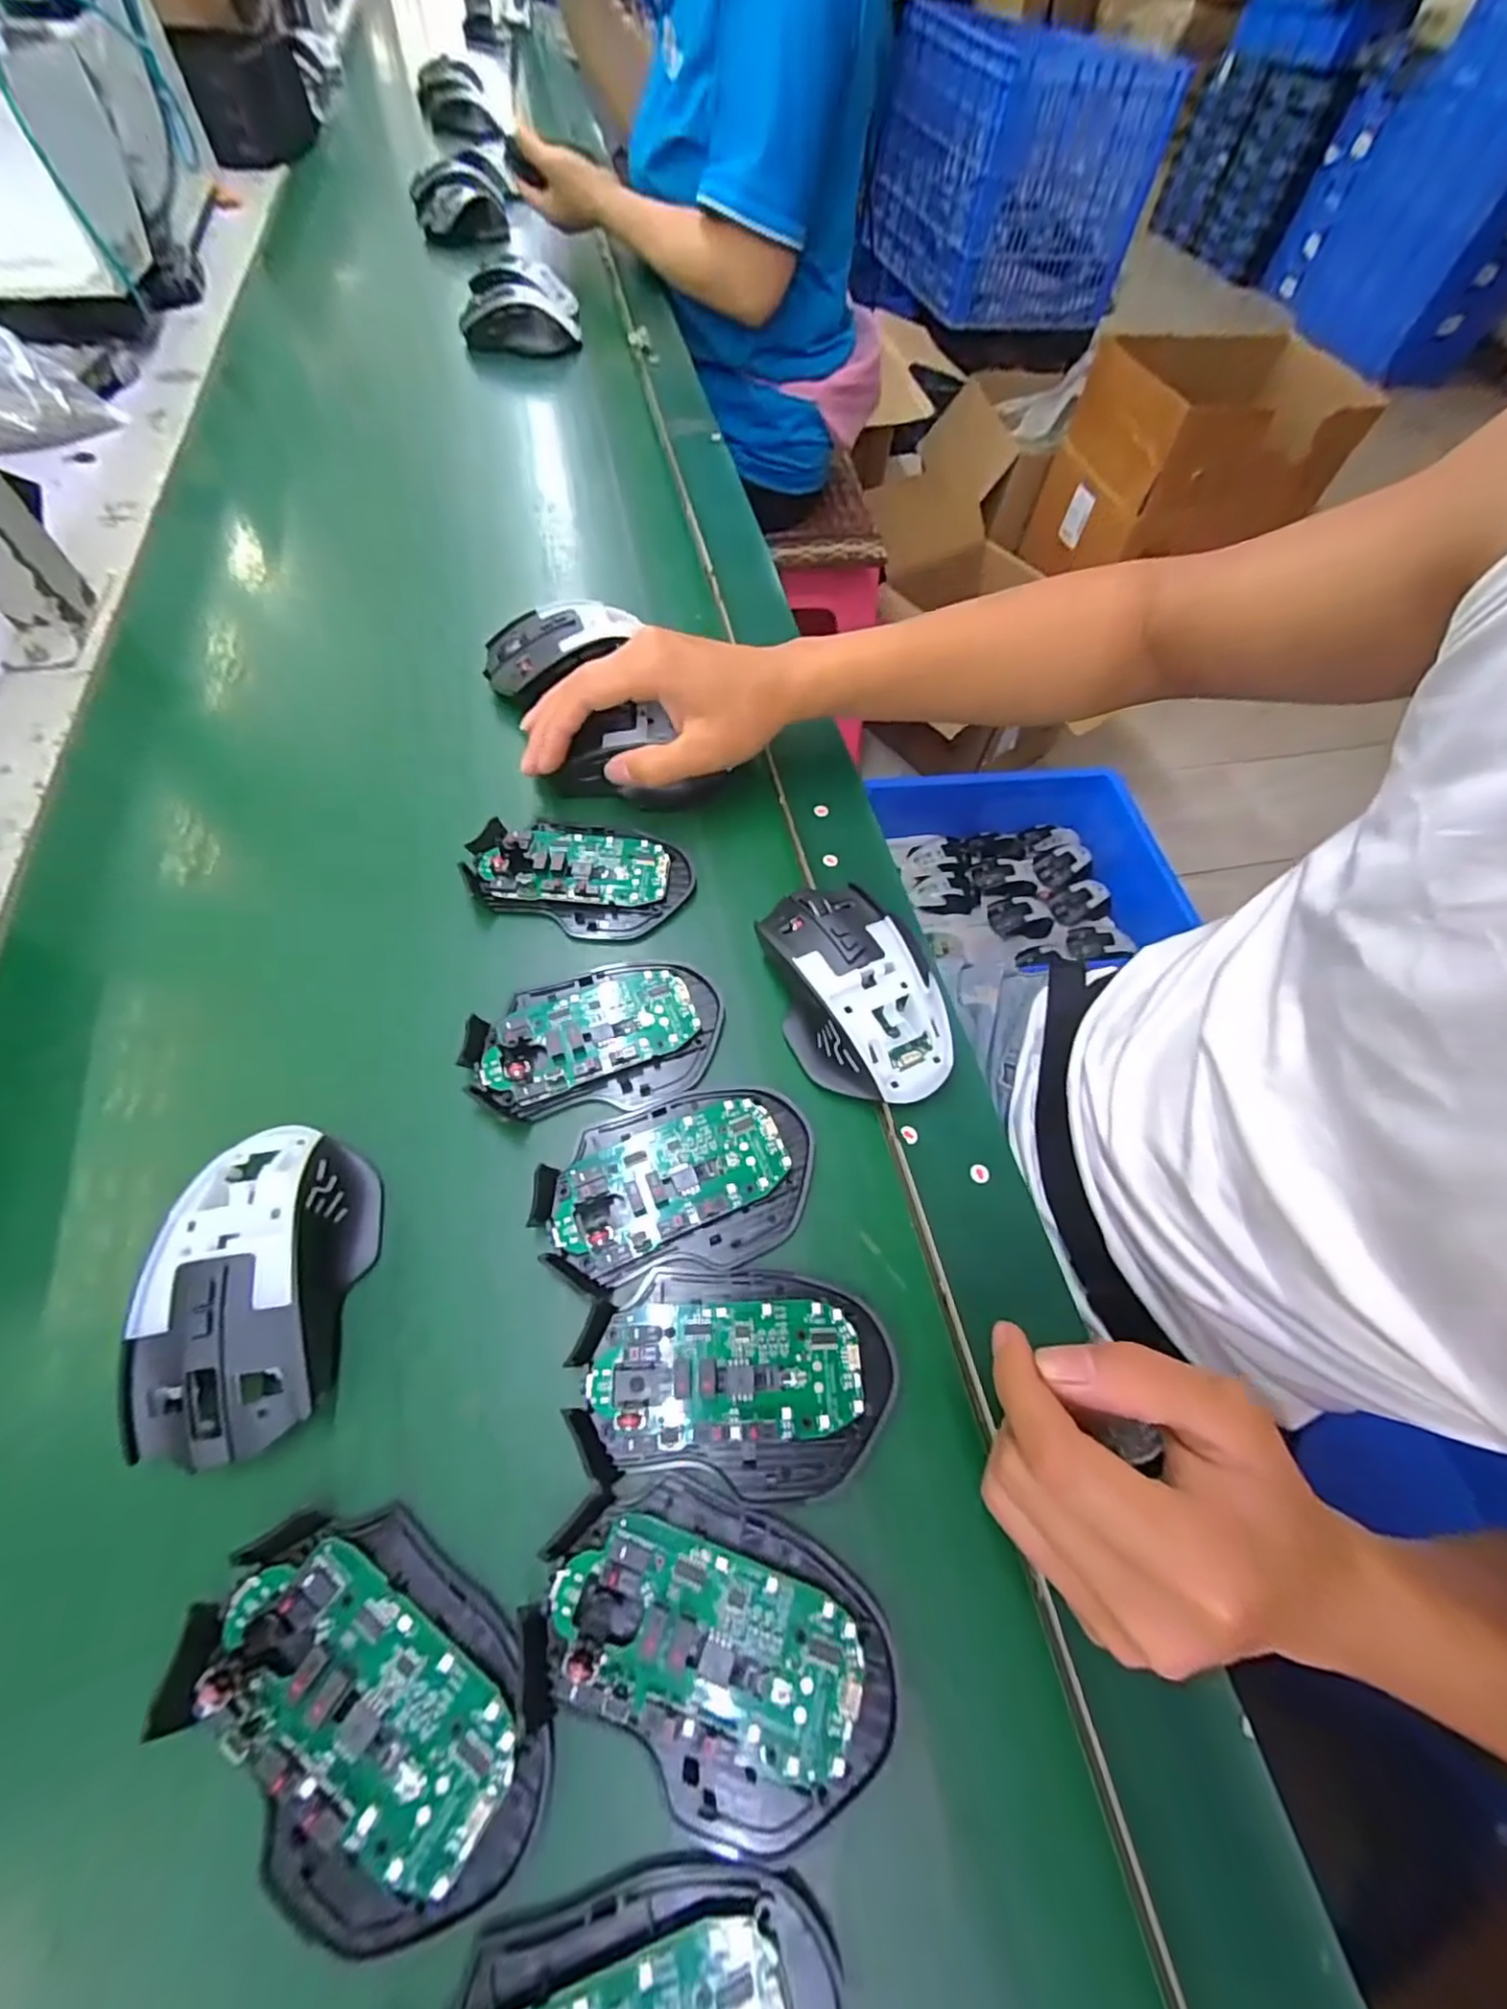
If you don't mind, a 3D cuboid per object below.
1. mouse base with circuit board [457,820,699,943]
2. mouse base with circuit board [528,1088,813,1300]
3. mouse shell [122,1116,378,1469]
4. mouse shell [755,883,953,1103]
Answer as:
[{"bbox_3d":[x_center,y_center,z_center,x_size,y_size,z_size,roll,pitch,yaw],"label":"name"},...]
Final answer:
[{"bbox_3d":[-0.092,-0.072,0.351,0.115,0.016,0.073,3,61,-2],"label":"mouse base with circuit board"},{"bbox_3d":[-0.031,0.073,0.277,0.114,0.012,0.072,-11,62,-10],"label":"mouse base with circuit board"},{"bbox_3d":[-0.181,0.097,0.239,0.062,0.034,0.112,-4,61,-6],"label":"mouse shell"},{"bbox_3d":[0.046,-0.009,0.309,0.066,0.034,0.116,-20,64,-14],"label":"mouse shell"}]

